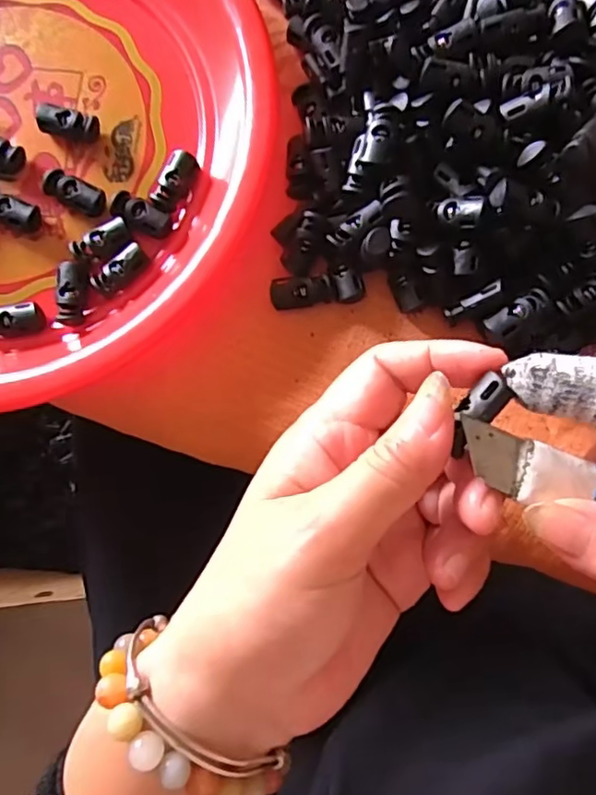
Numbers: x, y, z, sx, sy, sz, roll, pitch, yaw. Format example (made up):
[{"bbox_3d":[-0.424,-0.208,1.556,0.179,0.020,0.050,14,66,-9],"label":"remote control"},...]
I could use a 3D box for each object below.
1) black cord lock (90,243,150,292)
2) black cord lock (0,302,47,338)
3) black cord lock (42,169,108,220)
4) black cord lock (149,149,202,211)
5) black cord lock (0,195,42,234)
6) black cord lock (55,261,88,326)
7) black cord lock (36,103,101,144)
[{"bbox_3d":[-0.080,-0.058,0.274,0.027,0.006,0.010,-41,82,-3],"label":"black cord lock"},{"bbox_3d":[-0.129,-0.035,0.276,0.028,0.014,0.014,-6,82,2],"label":"black cord lock"},{"bbox_3d":[-0.103,-0.094,0.279,0.029,0.010,0.013,28,85,7],"label":"black cord lock"},{"bbox_3d":[-0.057,-0.101,0.280,0.014,0.008,0.027,27,85,7],"label":"black cord lock"},{"bbox_3d":[-0.133,-0.086,0.280,0.029,0.010,0.013,25,84,6],"label":"black cord lock"},{"bbox_3d":[-0.102,-0.047,0.274,0.014,0.010,0.028,-2,82,3],"label":"black cord lock"},{"bbox_3d":[-0.108,-0.128,0.283,0.028,0.008,0.013,13,83,-8],"label":"black cord lock"}]

